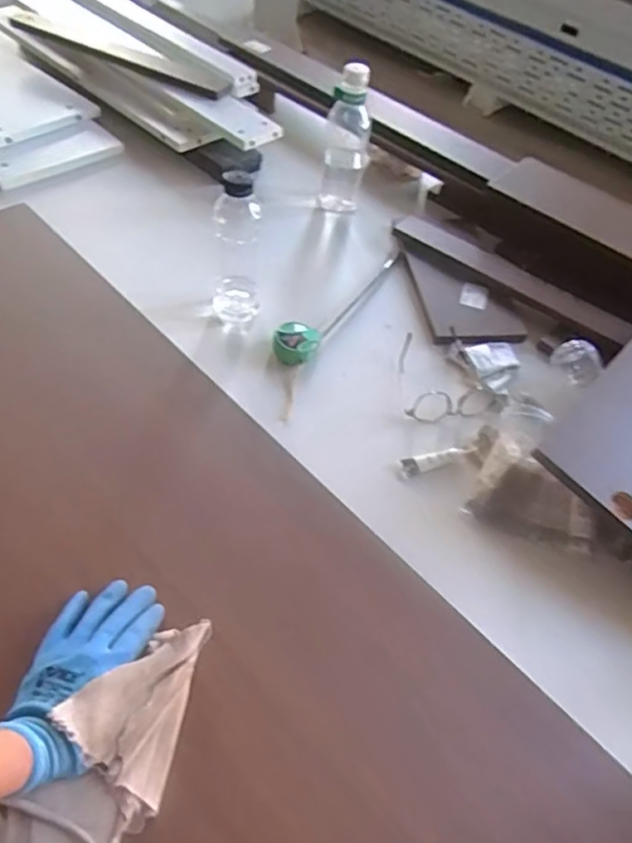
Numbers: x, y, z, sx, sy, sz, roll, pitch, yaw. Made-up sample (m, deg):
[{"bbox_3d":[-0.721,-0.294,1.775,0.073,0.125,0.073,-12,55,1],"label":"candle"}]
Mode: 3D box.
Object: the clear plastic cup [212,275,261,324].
[{"bbox_3d":[-0.123,-0.186,0.922,0.058,0.048,0.058,4,51,-5],"label":"clear plastic cup"}]

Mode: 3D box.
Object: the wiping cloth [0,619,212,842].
[{"bbox_3d":[-0.170,0.277,0.524,0.098,0.058,0.218,23,60,13],"label":"wiping cloth"}]

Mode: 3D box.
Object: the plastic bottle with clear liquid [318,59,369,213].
[{"bbox_3d":[0.057,-0.506,1.072,0.080,0.225,0.084,9,51,0],"label":"plastic bottle with clear liquid"}]

